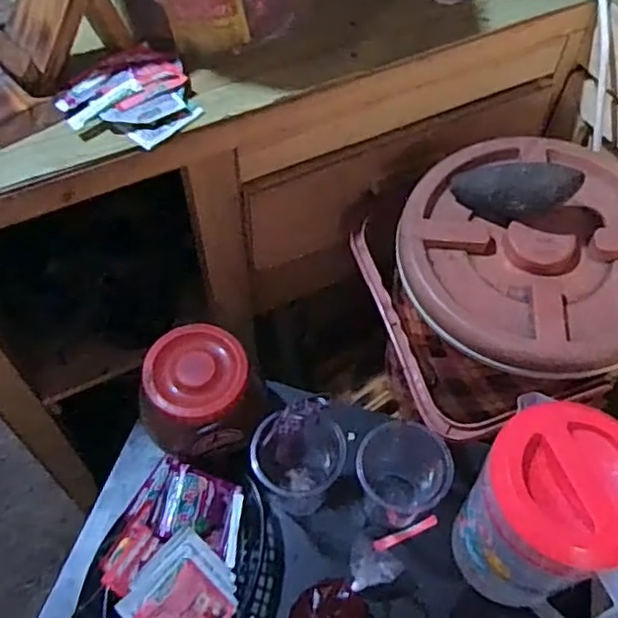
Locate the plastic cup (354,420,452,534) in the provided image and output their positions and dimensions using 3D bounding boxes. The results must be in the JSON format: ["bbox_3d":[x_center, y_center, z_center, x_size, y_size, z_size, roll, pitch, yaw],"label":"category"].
[{"bbox_3d":[0.094,0.174,0.667,0.087,0.122,0.082,0,58,1],"label":"plastic cup"}]

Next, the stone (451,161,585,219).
[{"bbox_3d":[0.201,-0.119,0.649,0.124,0.056,0.042,3,52,39],"label":"stone"}]

